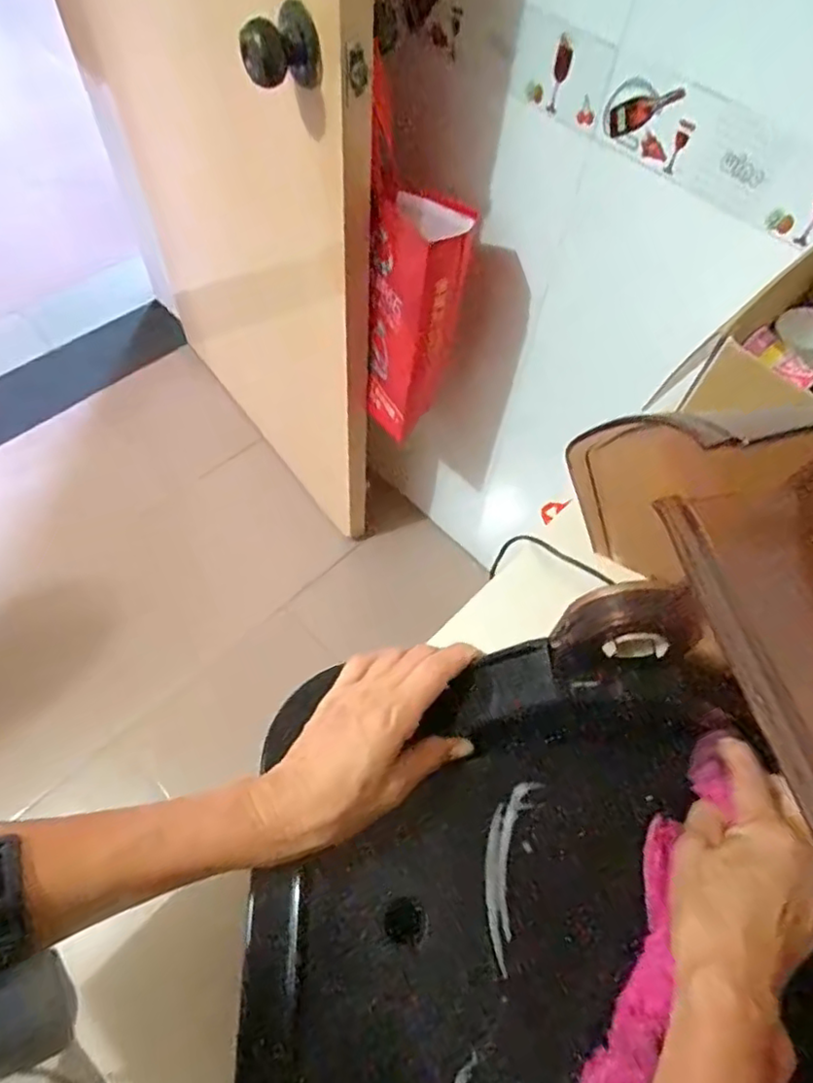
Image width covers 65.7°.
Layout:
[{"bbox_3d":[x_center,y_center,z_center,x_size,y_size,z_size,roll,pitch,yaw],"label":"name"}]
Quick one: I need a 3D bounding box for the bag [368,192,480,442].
[{"bbox_3d":[0.006,-0.298,0.884,0.081,0.366,0.119,-29,66,-19],"label":"bag"}]

